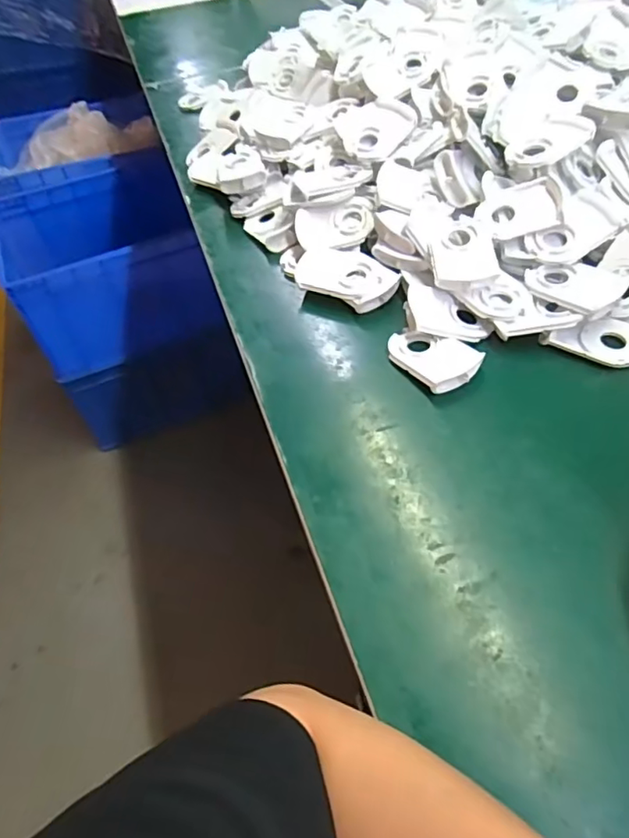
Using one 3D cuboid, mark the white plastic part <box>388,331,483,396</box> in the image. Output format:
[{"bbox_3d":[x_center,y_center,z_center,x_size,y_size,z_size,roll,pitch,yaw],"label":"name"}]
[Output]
[{"bbox_3d":[0.102,-0.058,0.490,0.054,0.015,0.082,-32,55,-20],"label":"white plastic part"}]

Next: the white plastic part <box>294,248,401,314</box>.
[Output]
[{"bbox_3d":[0.030,-0.142,0.559,0.104,0.021,0.056,22,55,22],"label":"white plastic part"}]

